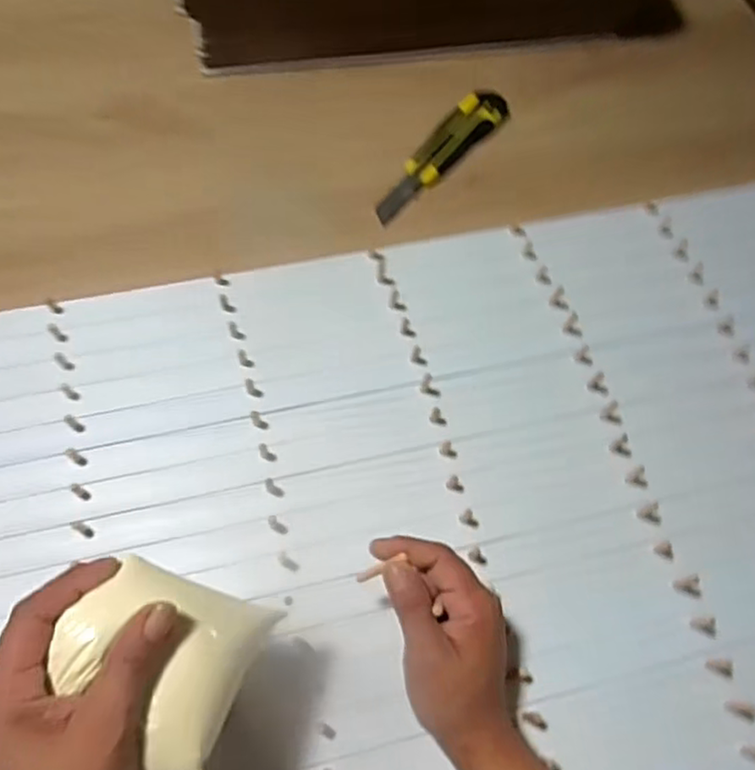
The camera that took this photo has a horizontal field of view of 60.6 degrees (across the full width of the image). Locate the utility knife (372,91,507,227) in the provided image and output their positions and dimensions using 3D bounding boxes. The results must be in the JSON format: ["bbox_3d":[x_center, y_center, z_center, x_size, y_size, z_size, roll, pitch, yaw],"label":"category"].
[{"bbox_3d":[0.067,-0.232,0.648,0.040,0.022,0.195,35,68,12],"label":"utility knife"}]

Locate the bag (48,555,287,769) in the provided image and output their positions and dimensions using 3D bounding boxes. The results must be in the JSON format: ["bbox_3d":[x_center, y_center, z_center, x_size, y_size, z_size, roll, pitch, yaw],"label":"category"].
[{"bbox_3d":[-0.104,0.133,0.308,0.076,0.054,0.086,22,65,7],"label":"bag"}]

